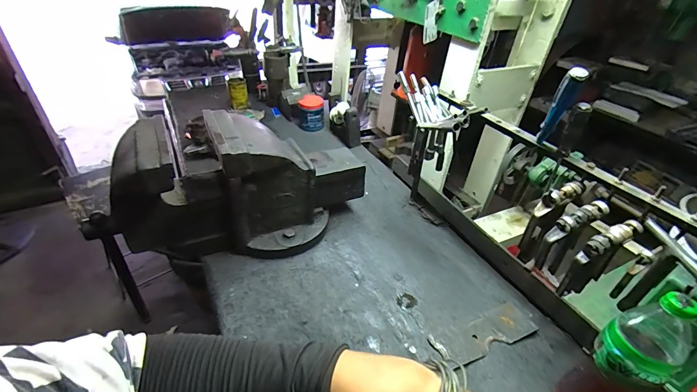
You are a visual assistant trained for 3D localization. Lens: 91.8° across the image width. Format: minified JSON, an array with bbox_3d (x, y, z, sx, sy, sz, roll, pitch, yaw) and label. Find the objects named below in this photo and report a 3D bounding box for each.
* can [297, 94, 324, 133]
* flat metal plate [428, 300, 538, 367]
[{"bbox_3d":[-0.143,-0.323,1.282,0.093,0.115,0.111,-1,37,-9],"label":"can"},{"bbox_3d":[0.258,0.257,0.635,0.211,0.011,0.068,-11,39,-21],"label":"flat metal plate"}]

